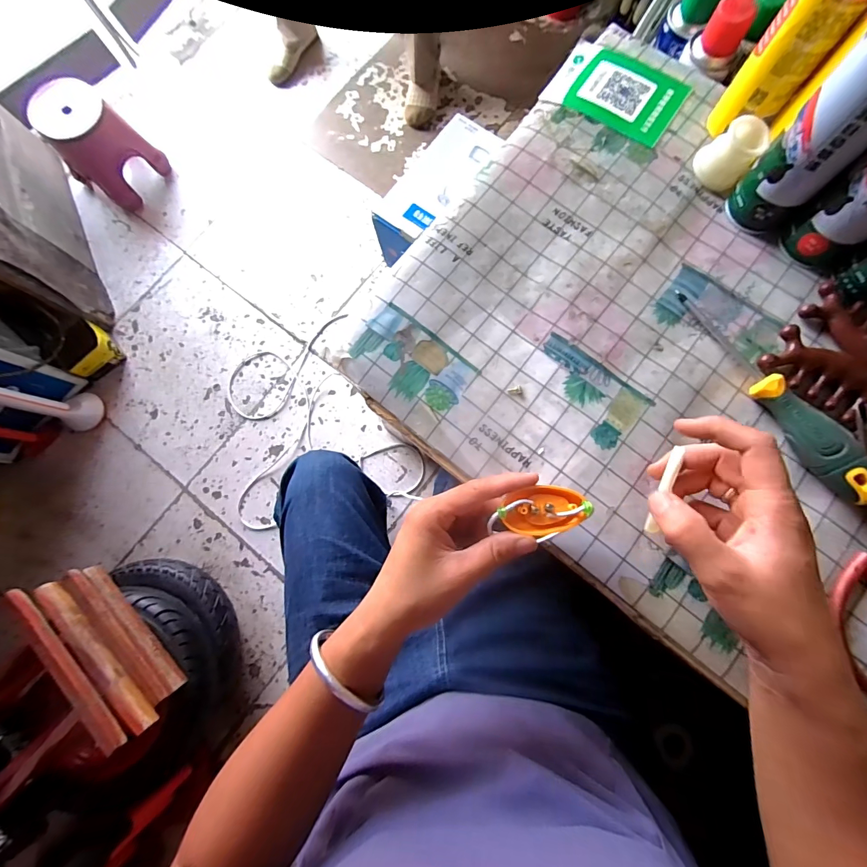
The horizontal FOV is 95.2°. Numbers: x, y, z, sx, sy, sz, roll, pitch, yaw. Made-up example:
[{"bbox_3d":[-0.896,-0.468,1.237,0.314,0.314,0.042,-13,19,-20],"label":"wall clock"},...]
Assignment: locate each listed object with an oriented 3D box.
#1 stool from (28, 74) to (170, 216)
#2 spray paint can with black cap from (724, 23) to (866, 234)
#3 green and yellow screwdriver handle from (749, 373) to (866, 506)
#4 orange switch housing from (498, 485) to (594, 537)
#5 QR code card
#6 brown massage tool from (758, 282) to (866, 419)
[{"bbox_3d":[-0.933,-0.810,1.124,0.220,0.219,0.204,30,82,7],"label":"stool"},{"bbox_3d":[0.280,-0.217,0.258,0.049,0.181,0.053,-37,80,-4],"label":"spray paint can with black cap"},{"bbox_3d":[0.286,0.003,0.296,0.025,0.031,0.105,-36,80,-4],"label":"green and yellow screwdriver handle"},{"bbox_3d":[0.076,0.053,0.270,0.061,0.011,0.032,-11,80,-3],"label":"orange switch housing"},{"bbox_3d":[0.174,-0.327,0.379,0.121,0.007,0.078,35,83,9],"label":"QR code card"},{"bbox_3d":[0.336,-0.059,0.316,0.105,0.020,0.092,41,84,8],"label":"brown massage tool"}]

